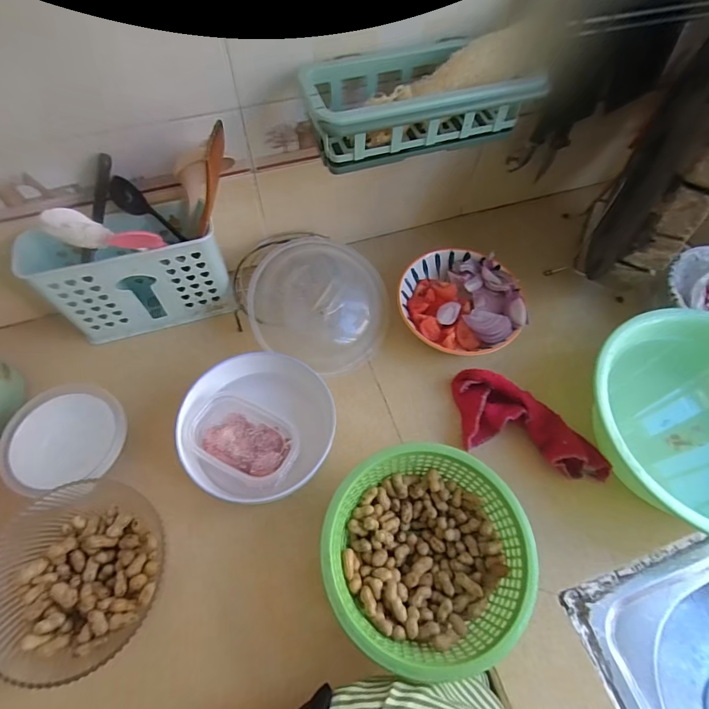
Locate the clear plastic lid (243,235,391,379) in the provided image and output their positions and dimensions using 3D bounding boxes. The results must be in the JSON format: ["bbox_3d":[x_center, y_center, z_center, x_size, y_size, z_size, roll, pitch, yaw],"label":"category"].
[{"bbox_3d":[-0.040,-0.077,0.567,0.185,0.050,0.179,4,76,-17],"label":"clear plastic lid"}]

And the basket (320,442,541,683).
[{"bbox_3d":[0.068,0.203,0.437,0.197,0.088,0.189,1,62,-2],"label":"basket"}]

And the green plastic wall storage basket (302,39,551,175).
[{"bbox_3d":[0.064,-0.269,0.460,0.239,0.071,0.107,-17,64,-10],"label":"green plastic wall storage basket"}]

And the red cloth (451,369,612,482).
[{"bbox_3d":[0.216,0.082,0.522,0.194,0.031,0.094,15,63,6],"label":"red cloth"}]

